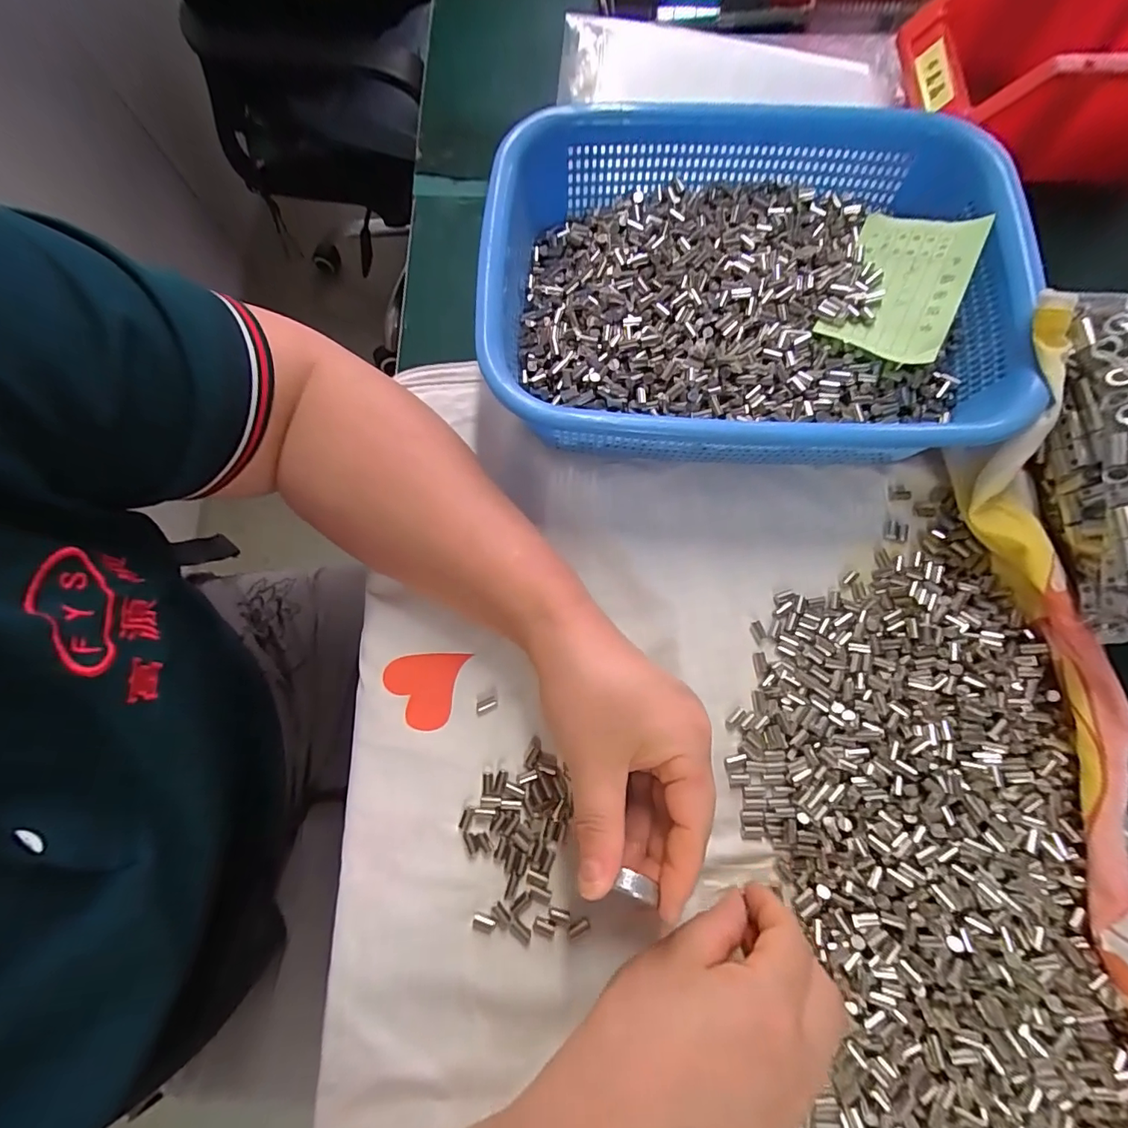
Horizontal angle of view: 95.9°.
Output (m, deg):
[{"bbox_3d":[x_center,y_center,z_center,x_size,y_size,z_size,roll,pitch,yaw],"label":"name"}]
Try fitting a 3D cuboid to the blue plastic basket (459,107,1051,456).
[{"bbox_3d":[0.099,-0.155,0.300,0.279,0.073,0.217,-2,76,1],"label":"blue plastic basket"}]

